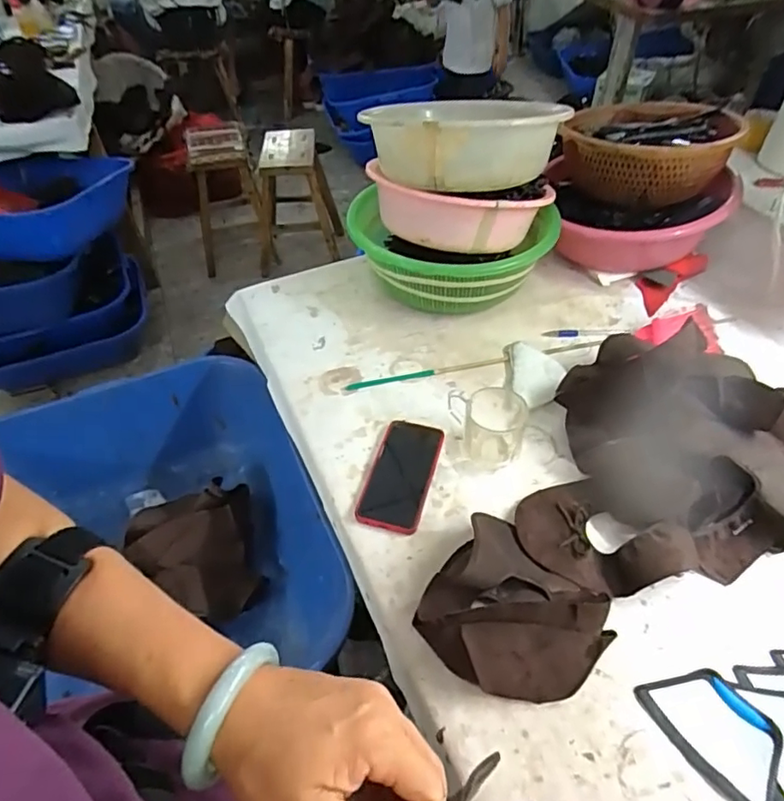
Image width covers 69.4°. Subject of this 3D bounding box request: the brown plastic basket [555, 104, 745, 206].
[{"bbox_3d":[0.427,-0.431,0.959,0.274,0.100,0.267,23,52,23],"label":"brown plastic basket"}]

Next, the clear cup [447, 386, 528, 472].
[{"bbox_3d":[0.127,0.030,0.723,0.090,0.071,0.089,-6,47,-2],"label":"clear cup"}]

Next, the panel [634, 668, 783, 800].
[{"bbox_3d":[0.293,0.294,0.507,0.074,0.015,0.117,-25,50,-19],"label":"panel"}]

